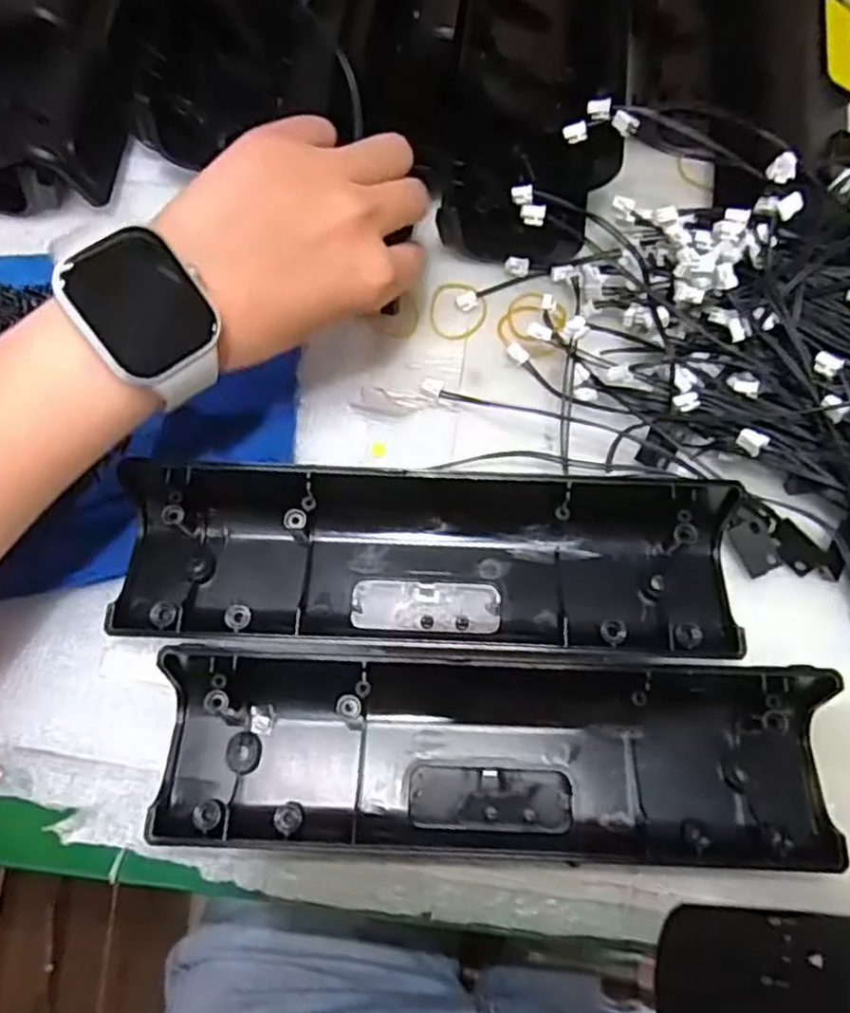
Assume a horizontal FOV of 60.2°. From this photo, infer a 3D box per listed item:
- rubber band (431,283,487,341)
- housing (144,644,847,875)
[{"bbox_3d":[0.016,-0.096,0.354,0.027,0.006,0.030,-8,72,-2],"label":"rubber band"},{"bbox_3d":[0.026,0.092,0.272,0.243,0.032,0.071,2,70,1],"label":"housing"}]

